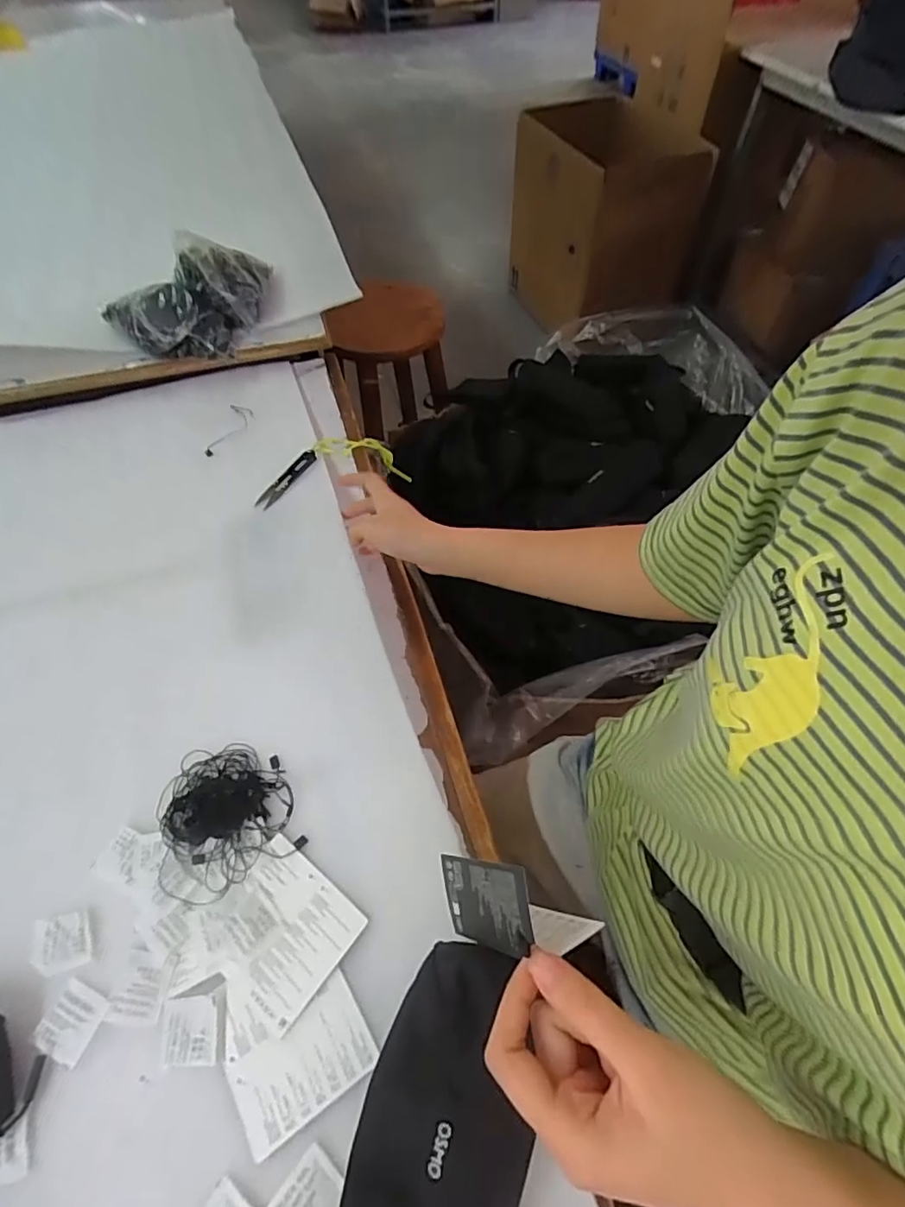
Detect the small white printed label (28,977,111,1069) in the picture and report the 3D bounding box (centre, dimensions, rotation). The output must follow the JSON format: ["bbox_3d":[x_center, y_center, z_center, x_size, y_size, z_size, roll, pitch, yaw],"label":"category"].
[{"bbox_3d":[-0.259,0.284,0.379,0.037,0.004,0.040,20,58,13],"label":"small white printed label"}]

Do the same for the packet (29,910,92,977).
[{"bbox_3d":[-0.282,0.243,0.400,0.035,0.007,0.037,-18,58,-12],"label":"packet"}]

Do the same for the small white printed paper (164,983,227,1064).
[{"bbox_3d":[-0.173,0.284,0.375,0.038,0.004,0.042,-9,56,-6],"label":"small white printed paper"}]

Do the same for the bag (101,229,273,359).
[{"bbox_3d":[-0.338,-0.410,0.737,0.227,0.093,0.138,-26,59,-16],"label":"bag"}]

